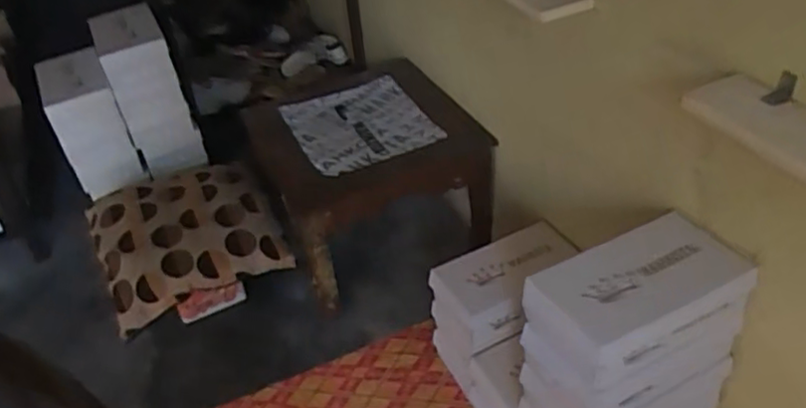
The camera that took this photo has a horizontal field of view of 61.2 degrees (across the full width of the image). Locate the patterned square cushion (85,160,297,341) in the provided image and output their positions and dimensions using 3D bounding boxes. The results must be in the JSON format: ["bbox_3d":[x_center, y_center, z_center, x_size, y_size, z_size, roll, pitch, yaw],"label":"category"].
[{"bbox_3d":[-0.514,0.073,1.634,0.405,0.172,0.372,-19,41,-17],"label":"patterned square cushion"}]

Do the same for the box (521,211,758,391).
[{"bbox_3d":[0.349,0.128,1.020,0.293,0.099,0.184,-21,41,-18],"label":"box"}]

